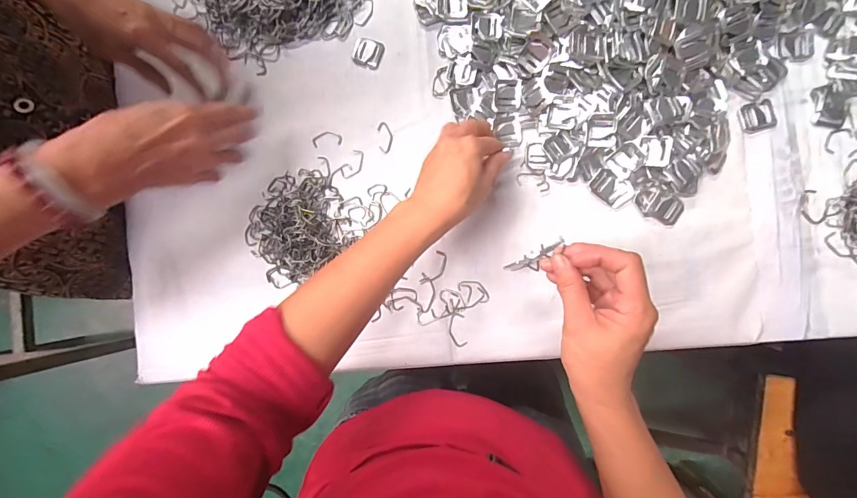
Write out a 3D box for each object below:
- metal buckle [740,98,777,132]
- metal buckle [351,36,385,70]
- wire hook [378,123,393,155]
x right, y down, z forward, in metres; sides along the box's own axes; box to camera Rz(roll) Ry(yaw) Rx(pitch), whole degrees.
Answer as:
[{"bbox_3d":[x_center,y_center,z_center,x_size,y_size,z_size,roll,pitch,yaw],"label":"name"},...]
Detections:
[{"bbox_3d":[0.351,-0.141,0.429,0.035,0.004,0.031,-15,85,5],"label":"metal buckle"},{"bbox_3d":[-0.072,-0.232,0.477,0.036,0.004,0.034,23,89,7],"label":"metal buckle"},{"bbox_3d":[-0.050,-0.131,0.474,0.017,0.004,0.037,-7,86,6],"label":"wire hook"}]

